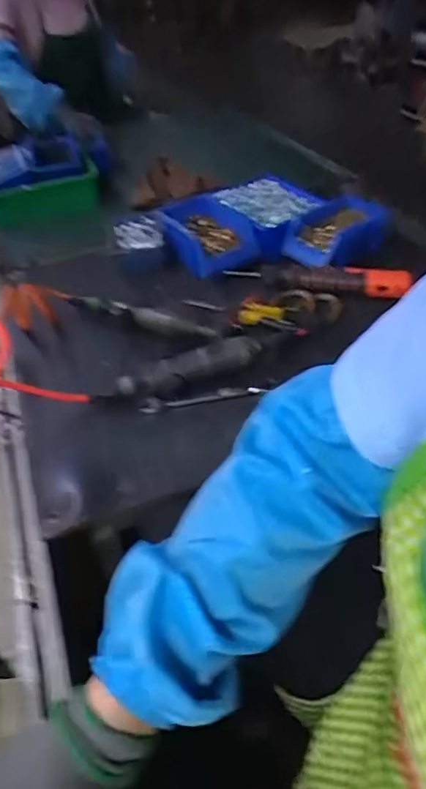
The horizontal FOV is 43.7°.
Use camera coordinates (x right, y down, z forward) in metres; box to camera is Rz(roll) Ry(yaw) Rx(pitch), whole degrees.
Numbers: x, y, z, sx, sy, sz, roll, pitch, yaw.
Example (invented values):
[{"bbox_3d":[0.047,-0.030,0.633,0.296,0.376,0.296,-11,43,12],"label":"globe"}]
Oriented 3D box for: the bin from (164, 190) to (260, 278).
[{"bbox_3d":[-0.001,-0.281,0.903,0.122,0.063,0.180,-21,44,-17],"label":"bin"}]

